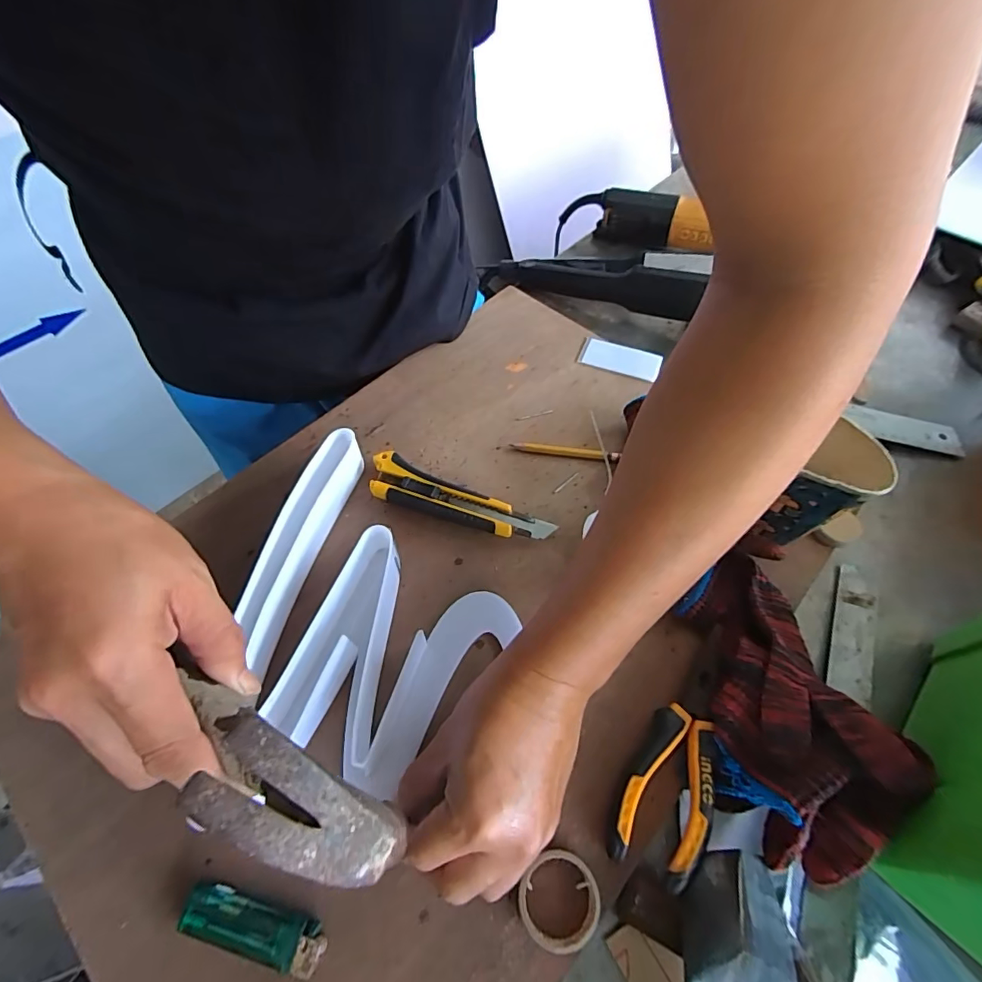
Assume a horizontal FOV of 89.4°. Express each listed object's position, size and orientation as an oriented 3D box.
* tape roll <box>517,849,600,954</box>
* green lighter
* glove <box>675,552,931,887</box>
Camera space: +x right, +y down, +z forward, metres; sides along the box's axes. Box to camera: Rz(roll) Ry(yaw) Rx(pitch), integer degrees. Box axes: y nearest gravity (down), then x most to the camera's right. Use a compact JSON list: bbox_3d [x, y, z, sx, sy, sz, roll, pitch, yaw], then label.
[{"bbox_3d":[0.037,0.228,0.278,0.043,0.019,0.043,-1,56,2],"label":"tape roll"},{"bbox_3d":[-0.131,0.241,0.274,0.080,0.014,0.024,10,57,9],"label":"green lighter"},{"bbox_3d":[0.181,0.131,0.313,0.095,0.061,0.180,-9,58,-6],"label":"glove"}]

